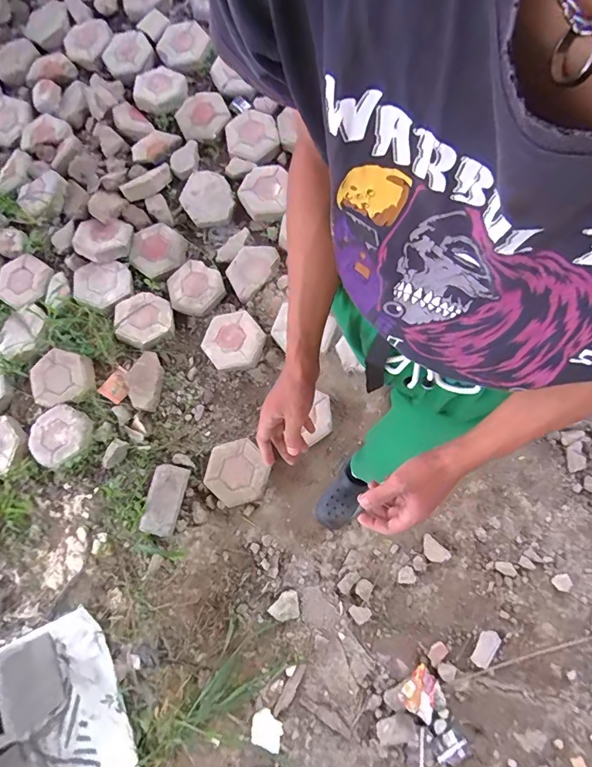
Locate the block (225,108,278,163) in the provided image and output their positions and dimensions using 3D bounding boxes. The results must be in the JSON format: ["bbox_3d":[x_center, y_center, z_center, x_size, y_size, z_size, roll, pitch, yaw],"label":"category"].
[{"bbox_3d":[-0.172,-0.950,1.654,0.190,0.048,0.215,-10,77,6],"label":"block"}]

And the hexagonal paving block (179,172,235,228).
[{"bbox_3d":[-0.333,-0.698,1.636,0.194,0.054,0.216,-39,76,-1],"label":"hexagonal paving block"}]

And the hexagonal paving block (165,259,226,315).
[{"bbox_3d":[-0.368,-0.345,1.561,0.198,0.041,0.198,37,86,13],"label":"hexagonal paving block"}]

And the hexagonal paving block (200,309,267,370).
[{"bbox_3d":[-0.218,-0.149,1.492,0.200,0.078,0.215,-37,76,-8],"label":"hexagonal paving block"}]

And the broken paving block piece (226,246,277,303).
[{"bbox_3d":[-0.166,-0.409,1.531,0.140,0.043,0.223,33,85,13],"label":"broken paving block piece"}]

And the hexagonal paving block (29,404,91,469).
[{"bbox_3d":[-0.782,0.163,1.418,0.194,0.043,0.184,-42,76,-2],"label":"hexagonal paving block"}]

